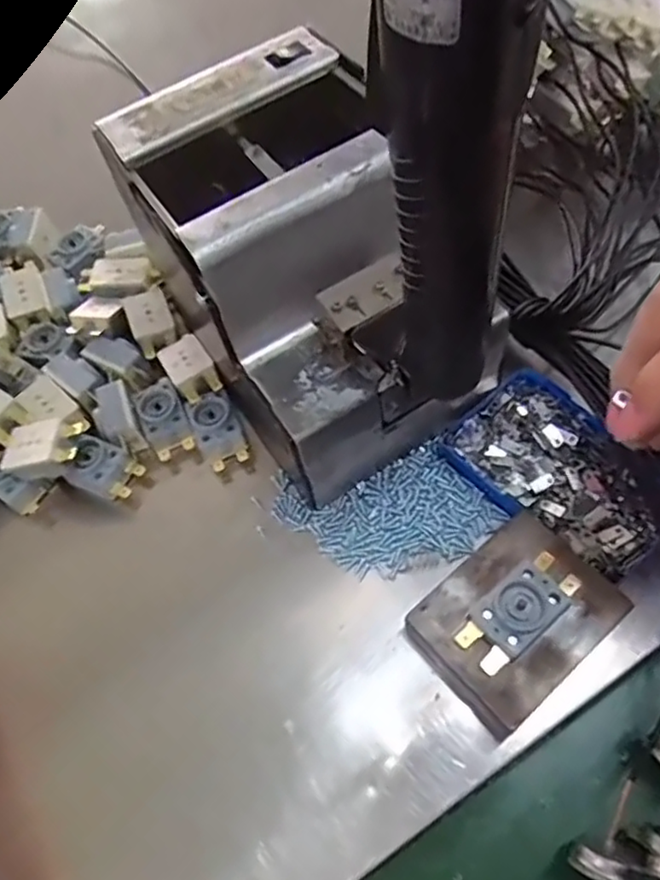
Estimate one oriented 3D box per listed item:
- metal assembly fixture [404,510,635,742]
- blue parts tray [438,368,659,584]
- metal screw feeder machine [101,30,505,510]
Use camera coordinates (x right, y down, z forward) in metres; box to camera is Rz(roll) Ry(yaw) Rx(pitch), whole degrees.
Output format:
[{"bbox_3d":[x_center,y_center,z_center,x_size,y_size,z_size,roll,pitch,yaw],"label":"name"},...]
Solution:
[{"bbox_3d":[0.083,0.081,0.296,0.081,0.038,0.065,-39,63,-13],"label":"metal assembly fixture"},{"bbox_3d":[0.121,0.015,0.339,0.070,0.019,0.110,-40,64,-13],"label":"blue parts tray"},{"bbox_3d":[-0.014,-0.086,0.335,0.137,0.140,0.182,-34,62,-10],"label":"metal screw feeder machine"}]

